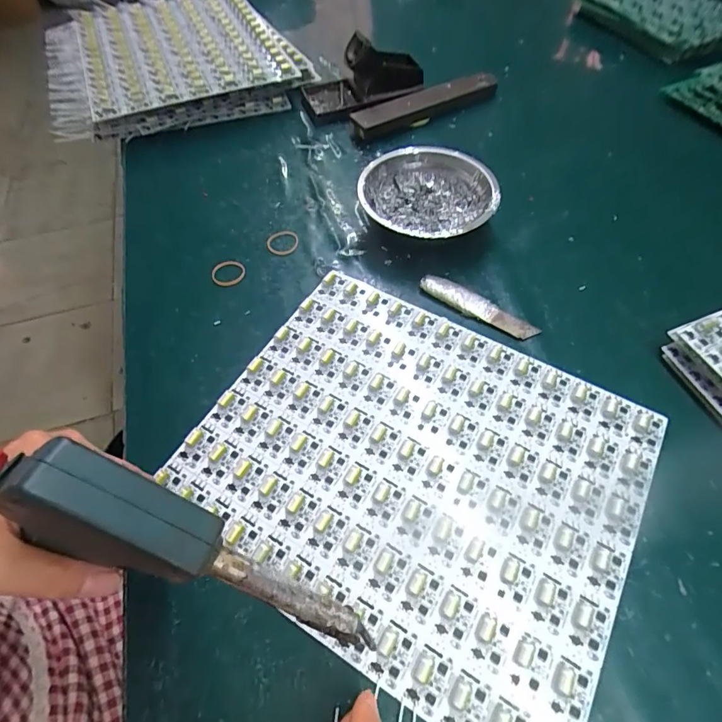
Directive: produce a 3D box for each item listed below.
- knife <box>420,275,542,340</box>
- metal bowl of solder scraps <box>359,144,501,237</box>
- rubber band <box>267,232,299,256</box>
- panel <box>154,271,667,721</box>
[{"bbox_3d":[0.099,-0.047,0.364,0.103,0.008,0.021,30,64,18],"label":"knife"},{"bbox_3d":[0.061,-0.150,0.409,0.119,0.046,0.119,-1,58,1],"label":"metal bowl of solder scraps"},{"bbox_3d":[-0.074,-0.114,0.412,0.028,0.004,0.029,-1,58,1],"label":"rubber band"},{"bbox_3d":[0.035,0.070,0.298,0.286,0.008,0.236,27,63,17],"label":"panel"}]

